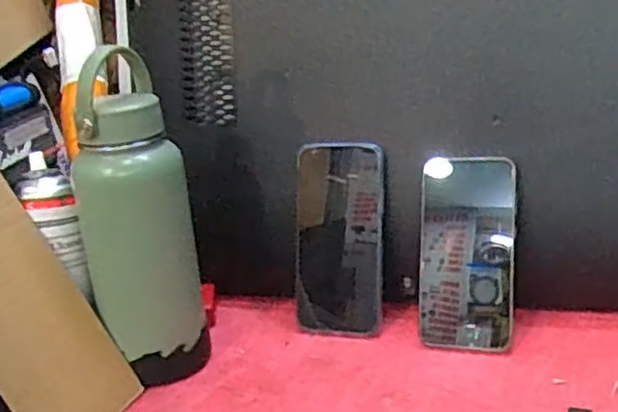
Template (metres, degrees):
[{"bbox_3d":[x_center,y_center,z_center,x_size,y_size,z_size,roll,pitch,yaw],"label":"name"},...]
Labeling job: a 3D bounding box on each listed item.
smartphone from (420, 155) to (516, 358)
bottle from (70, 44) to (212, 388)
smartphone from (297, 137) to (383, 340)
[{"bbox_3d":[0.132,0.041,0.607,0.075,0.160,0.015,1,1,20],"label":"smartphone"},{"bbox_3d":[-0.140,0.019,0.588,0.088,0.256,0.078,-11,21,-11],"label":"bottle"},{"bbox_3d":[0.028,0.031,0.651,0.077,0.172,0.012,1,4,4],"label":"smartphone"}]

